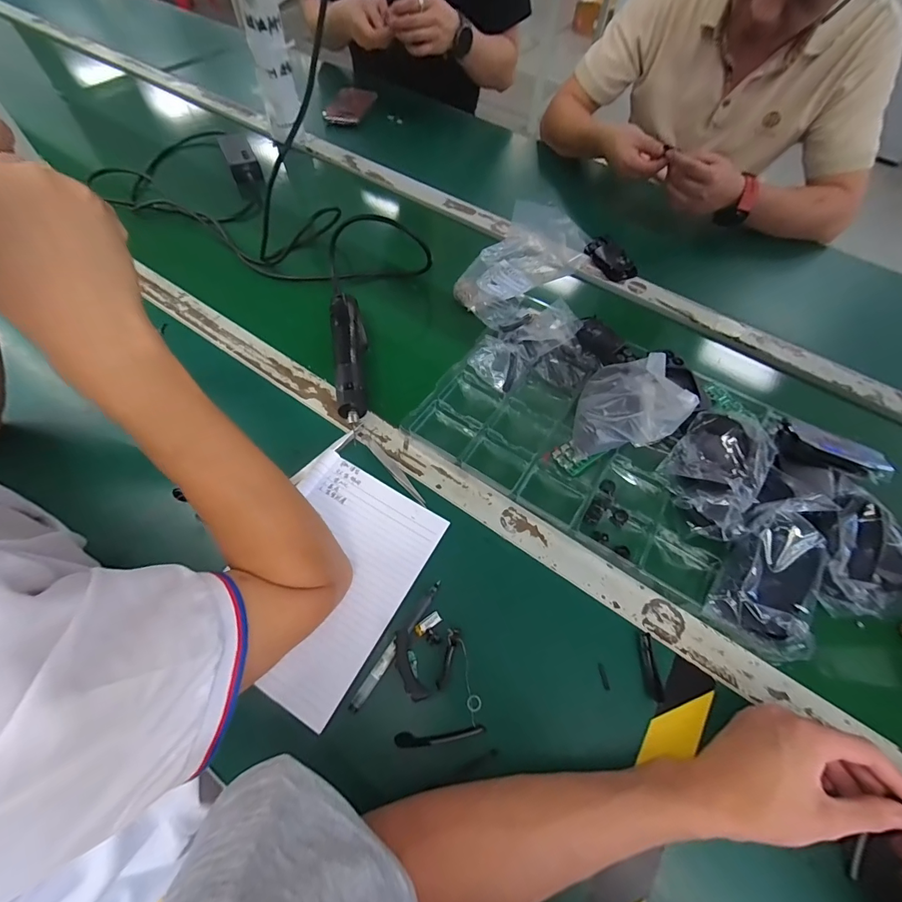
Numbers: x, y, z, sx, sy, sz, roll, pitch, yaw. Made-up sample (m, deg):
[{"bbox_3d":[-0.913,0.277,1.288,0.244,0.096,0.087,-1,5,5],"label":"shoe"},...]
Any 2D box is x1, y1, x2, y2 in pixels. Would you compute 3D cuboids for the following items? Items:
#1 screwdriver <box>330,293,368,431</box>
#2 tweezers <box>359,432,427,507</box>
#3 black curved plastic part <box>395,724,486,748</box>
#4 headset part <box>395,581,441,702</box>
[{"bbox_3d":[-0.127,-0.118,0.520,0.041,0.033,0.205,-8,59,-9],"label":"screwdriver"},{"bbox_3d":[-0.065,0.016,0.454,0.014,0.008,0.118,-33,65,-22],"label":"tweezers"},{"bbox_3d":[-0.008,0.232,0.332,0.073,0.004,0.011,-4,58,-6],"label":"black curved plastic part"},{"bbox_3d":[-0.031,0.166,0.365,0.034,0.010,0.096,5,58,-1],"label":"headset part"}]

